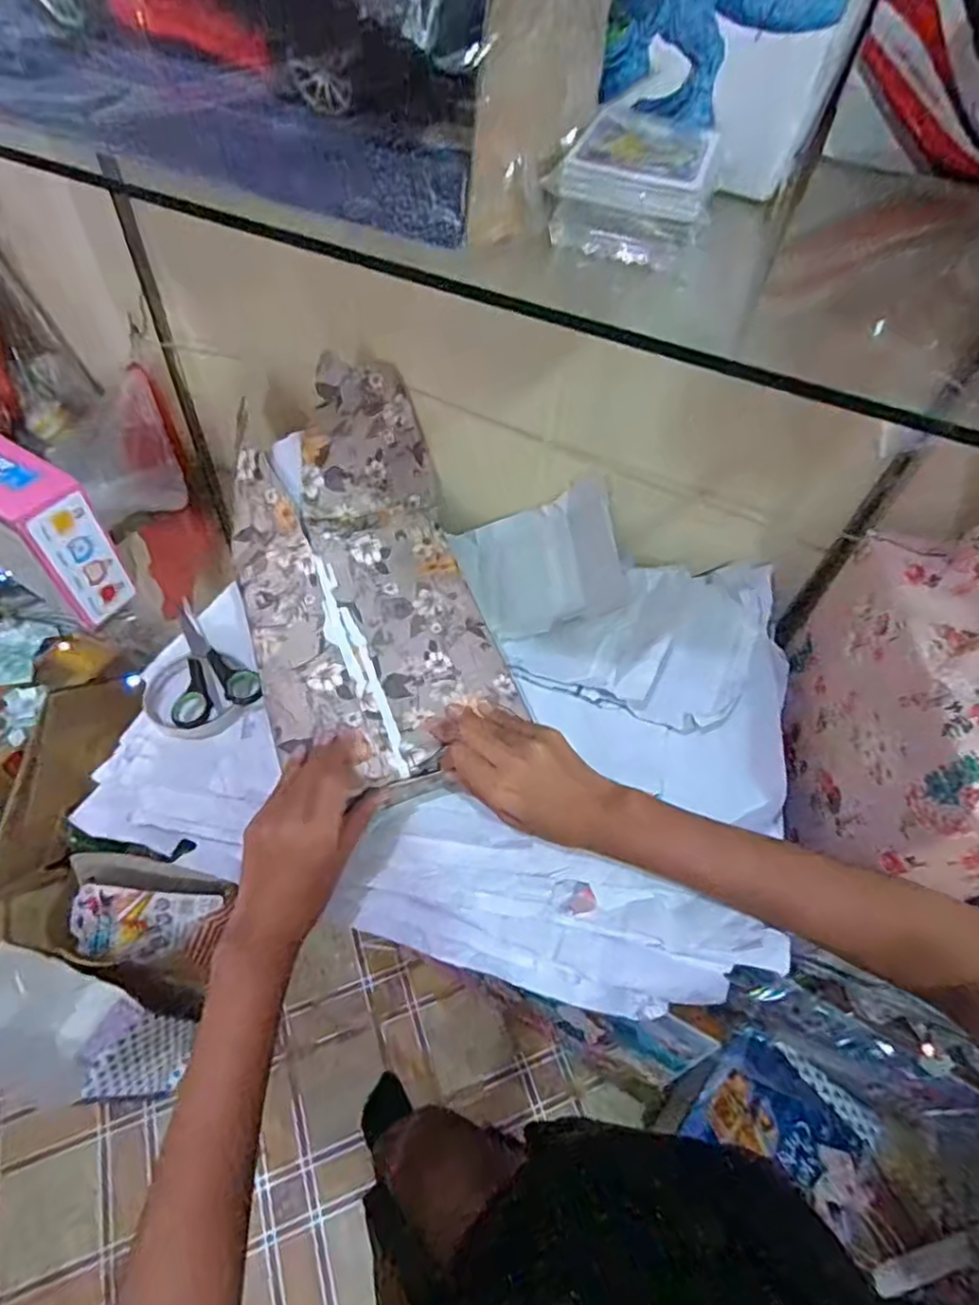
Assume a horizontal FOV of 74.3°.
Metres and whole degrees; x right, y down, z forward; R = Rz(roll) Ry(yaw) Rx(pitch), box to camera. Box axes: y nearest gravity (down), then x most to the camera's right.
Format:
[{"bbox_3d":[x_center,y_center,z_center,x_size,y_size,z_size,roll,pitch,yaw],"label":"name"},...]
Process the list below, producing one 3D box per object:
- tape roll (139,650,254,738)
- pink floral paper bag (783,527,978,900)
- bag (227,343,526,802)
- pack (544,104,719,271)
[{"bbox_3d":[-0.252,0.035,0.552,0.087,0.015,0.086,3,54,-4],"label":"tape roll"},{"bbox_3d":[0.291,0.030,0.419,0.098,0.222,0.201,11,54,2],"label":"pink floral paper bag"},{"bbox_3d":[-0.099,-0.067,0.498,0.184,0.147,0.299,-14,57,-15],"label":"bag"},{"bbox_3d":[0.057,-0.176,0.241,0.053,0.023,0.088,19,55,8],"label":"pack"}]

